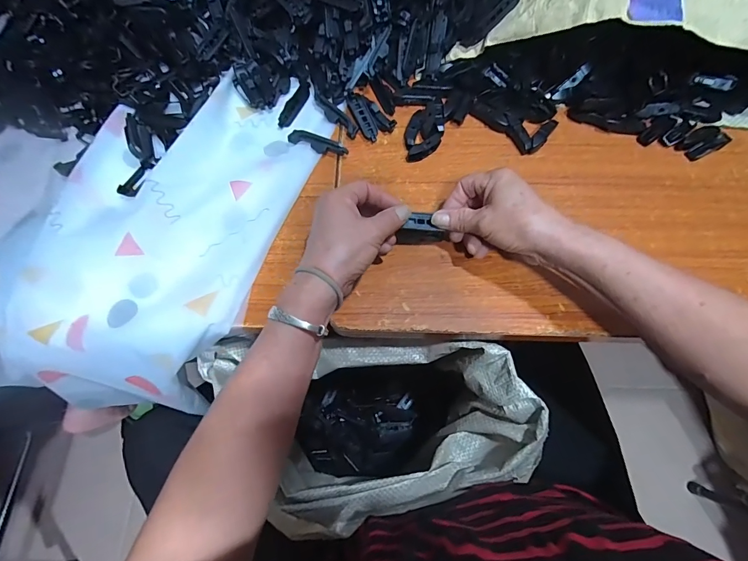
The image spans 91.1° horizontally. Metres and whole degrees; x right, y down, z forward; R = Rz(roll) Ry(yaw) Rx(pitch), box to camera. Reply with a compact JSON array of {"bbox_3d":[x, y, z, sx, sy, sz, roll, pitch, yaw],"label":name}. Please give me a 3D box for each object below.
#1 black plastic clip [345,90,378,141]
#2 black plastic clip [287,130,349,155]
[{"bbox_3d":[-0.016,-0.210,0.463,0.021,0.016,0.079,-25,72,-7],"label":"black plastic clip"},{"bbox_3d":[-0.068,-0.166,0.446,0.076,0.018,0.017,21,73,9],"label":"black plastic clip"}]

